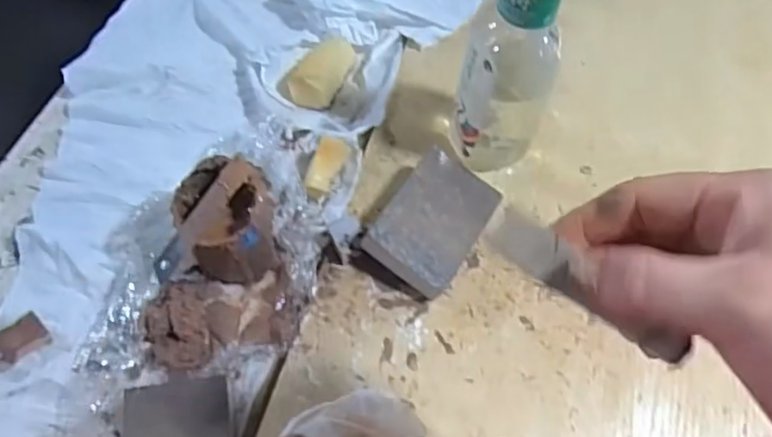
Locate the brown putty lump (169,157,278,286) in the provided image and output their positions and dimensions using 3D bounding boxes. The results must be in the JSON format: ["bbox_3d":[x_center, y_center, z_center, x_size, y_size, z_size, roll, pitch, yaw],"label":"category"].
[{"bbox_3d":[-0.115,0.001,0.467,0.066,0.077,0.085,-7,60,-6],"label":"brown putty lump"}]

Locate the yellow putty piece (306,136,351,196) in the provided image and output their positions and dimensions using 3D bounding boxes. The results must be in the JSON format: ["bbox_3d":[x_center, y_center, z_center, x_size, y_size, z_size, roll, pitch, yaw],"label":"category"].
[{"bbox_3d":[-0.048,-0.040,0.519,0.024,0.019,0.051,17,61,8],"label":"yellow putty piece"}]

